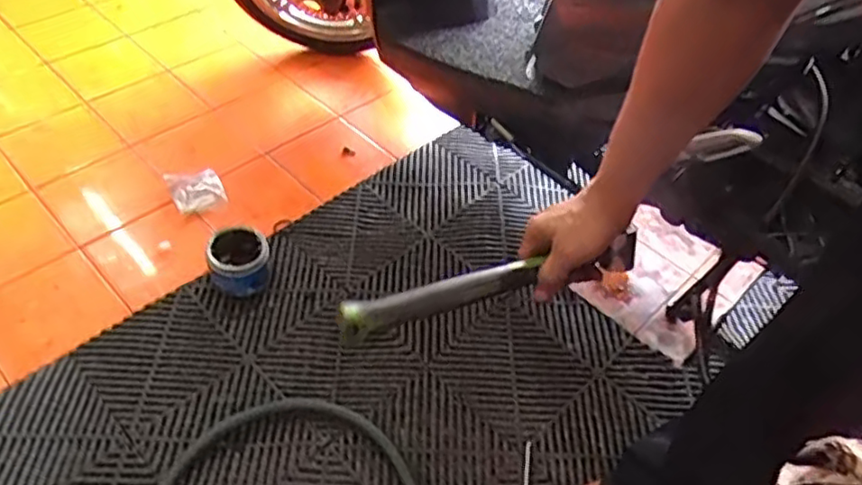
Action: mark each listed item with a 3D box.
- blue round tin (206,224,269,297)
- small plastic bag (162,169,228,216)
[{"bbox_3d":[-0.327,0.032,1.097,0.093,0.094,0.087,2,48,-2],"label":"blue round tin"},{"bbox_3d":[-0.455,-0.106,1.250,0.094,0.030,0.103,-20,52,-20],"label":"small plastic bag"}]

